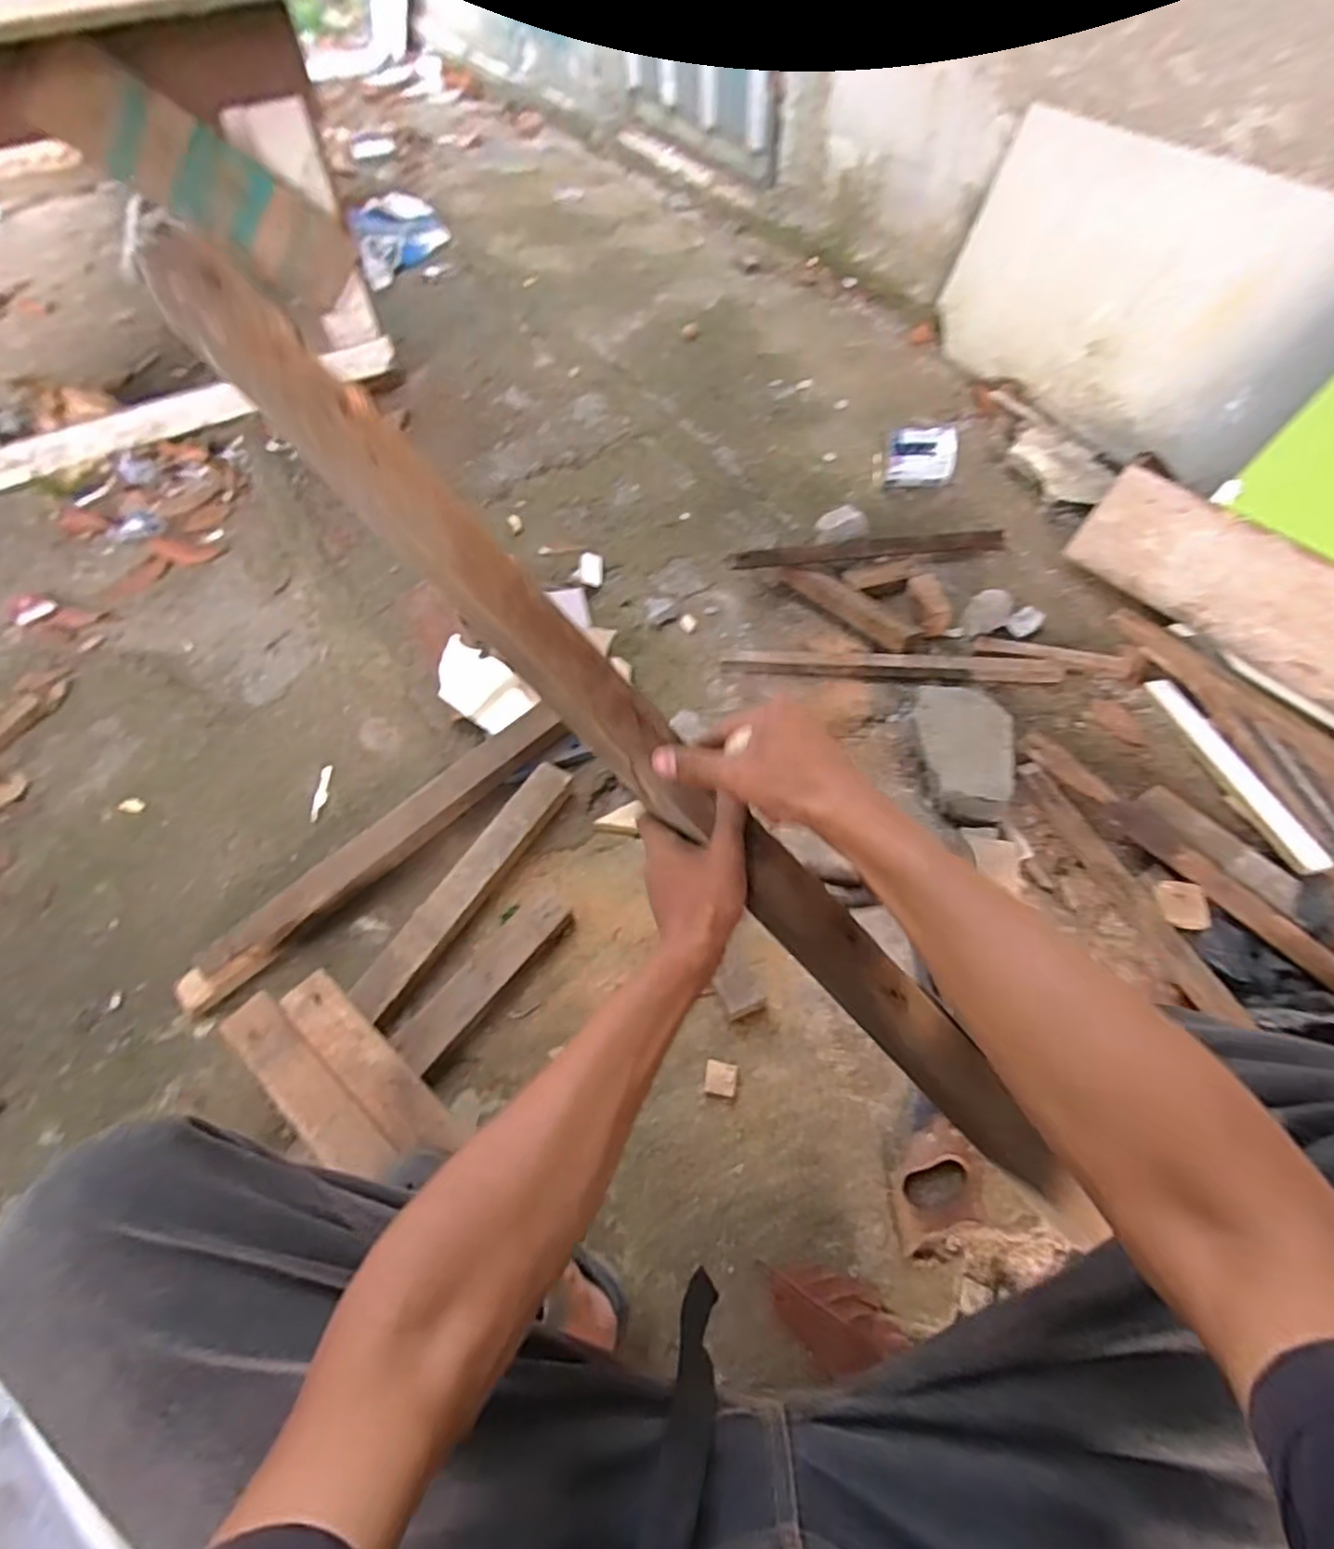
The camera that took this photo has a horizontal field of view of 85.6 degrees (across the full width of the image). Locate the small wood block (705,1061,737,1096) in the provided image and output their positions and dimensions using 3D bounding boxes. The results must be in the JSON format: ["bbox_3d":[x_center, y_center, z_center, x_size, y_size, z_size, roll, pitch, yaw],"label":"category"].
[{"bbox_3d":[0.064,0.361,0.856,0.036,0.016,0.036,6,56,7],"label":"small wood block"}]

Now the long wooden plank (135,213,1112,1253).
[{"bbox_3d":[0.009,0.012,0.508,0.915,0.046,0.048,46,65,-8],"label":"long wooden plank"}]

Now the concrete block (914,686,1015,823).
[{"bbox_3d":[0.438,-0.039,1.075,0.133,0.096,0.207,4,56,6],"label":"concrete block"}]

